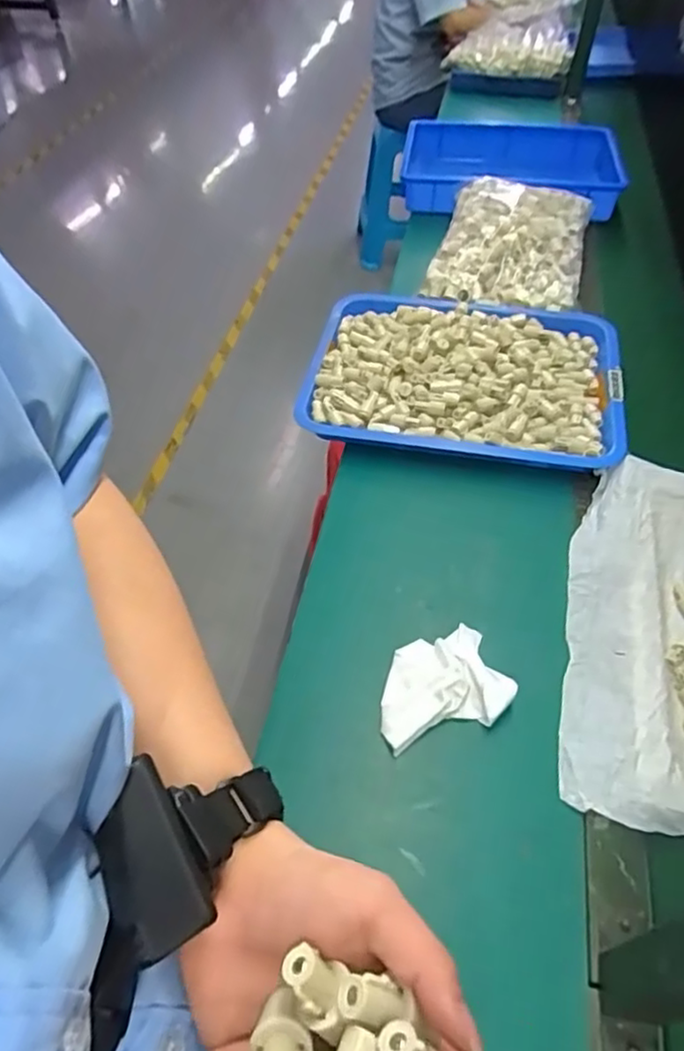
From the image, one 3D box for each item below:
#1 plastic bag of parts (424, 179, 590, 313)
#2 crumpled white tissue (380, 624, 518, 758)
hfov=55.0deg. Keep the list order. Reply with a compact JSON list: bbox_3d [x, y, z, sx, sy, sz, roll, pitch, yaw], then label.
[{"bbox_3d":[0.293,-0.493,1.120,0.240,0.080,0.313,14,52,11],"label":"plastic bag of parts"},{"bbox_3d":[0.096,0.156,0.656,0.132,0.026,0.103,-12,52,-10],"label":"crumpled white tissue"}]

